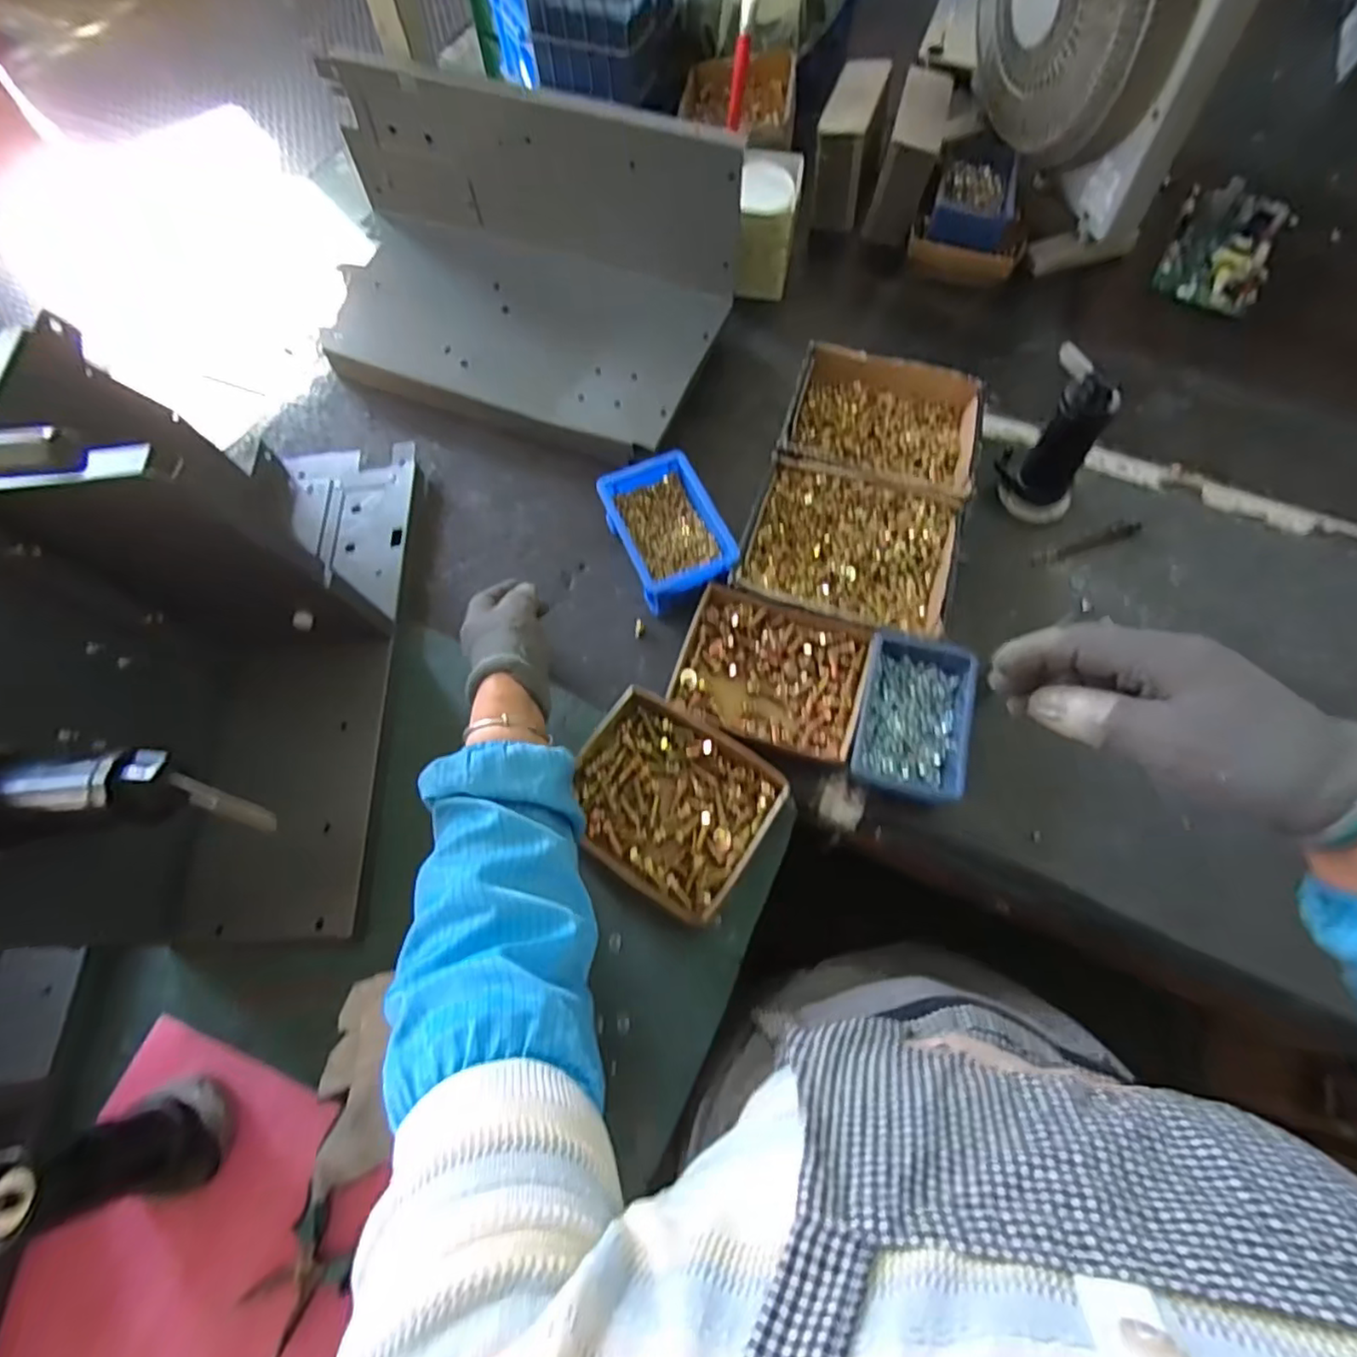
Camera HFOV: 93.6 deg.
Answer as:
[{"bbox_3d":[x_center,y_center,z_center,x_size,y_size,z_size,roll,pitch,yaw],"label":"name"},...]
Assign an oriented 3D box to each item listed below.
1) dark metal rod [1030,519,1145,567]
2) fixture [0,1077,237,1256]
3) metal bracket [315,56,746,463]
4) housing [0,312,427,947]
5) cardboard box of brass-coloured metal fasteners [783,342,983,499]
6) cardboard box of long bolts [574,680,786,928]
[{"bbox_3d":[0.451,-0.150,0.700,0.135,0.011,0.019,-20,69,-7],"label":"dark metal rod"},{"bbox_3d":[-0.366,0.313,0.420,0.071,0.132,0.065,-8,68,-5],"label":"fixture"},{"bbox_3d":[-0.212,-0.477,0.727,0.501,0.198,0.279,21,70,9],"label":"metal bracket"},{"bbox_3d":[-0.380,-0.044,0.515,0.216,0.234,0.522,-2,67,-2],"label":"housing"},{"bbox_3d":[0.231,-0.284,0.737,0.210,0.078,0.190,15,69,7],"label":"cardboard box of brass-coloured metal fasteners"},{"bbox_3d":[-0.011,0.107,0.557,0.168,0.041,0.145,32,72,13],"label":"cardboard box of long bolts"}]

